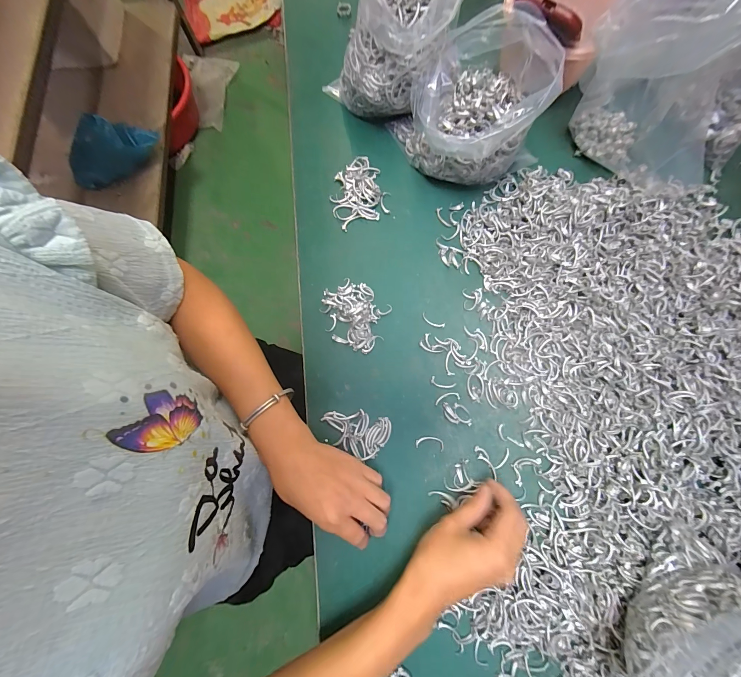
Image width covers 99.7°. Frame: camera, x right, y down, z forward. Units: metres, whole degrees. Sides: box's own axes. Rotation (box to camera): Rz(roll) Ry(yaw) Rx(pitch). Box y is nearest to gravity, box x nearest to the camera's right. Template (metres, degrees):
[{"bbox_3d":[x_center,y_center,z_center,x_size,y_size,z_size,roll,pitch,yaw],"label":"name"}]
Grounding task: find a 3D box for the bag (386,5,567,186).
[{"bbox_3d":[0.111,-0.266,0.368,0.178,0.131,0.127,13,78,4],"label":"bag"}]

